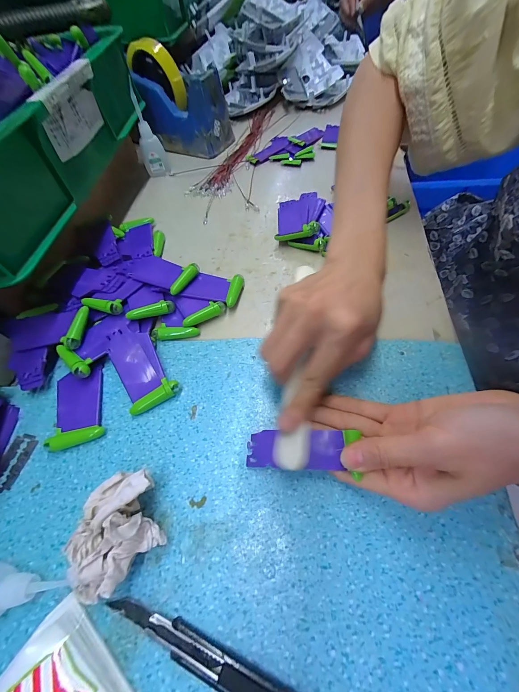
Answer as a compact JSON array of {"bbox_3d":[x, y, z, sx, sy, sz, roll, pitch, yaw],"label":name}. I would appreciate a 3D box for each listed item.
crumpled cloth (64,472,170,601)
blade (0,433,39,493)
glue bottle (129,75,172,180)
[{"bbox_3d":[-0.088,0.113,0.171,0.059,0.044,0.051,-41,66,-18],"label":"crumpled cloth"},{"bbox_3d":[-0.196,0.092,0.213,0.021,0.004,0.042,10,61,9],"label":"blade"},{"bbox_3d":[-0.161,-0.303,0.383,0.035,0.098,0.029,-18,61,-6],"label":"glue bottle"}]

